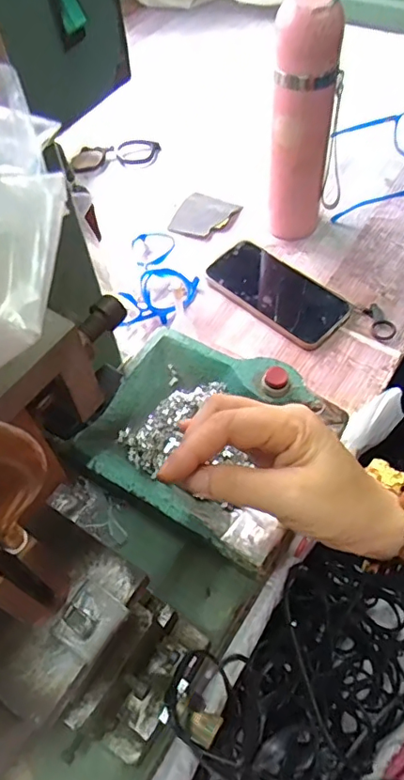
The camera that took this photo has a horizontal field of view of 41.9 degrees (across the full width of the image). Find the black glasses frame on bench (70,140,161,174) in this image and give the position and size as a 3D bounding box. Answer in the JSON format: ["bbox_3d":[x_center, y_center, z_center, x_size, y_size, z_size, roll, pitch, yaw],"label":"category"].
[{"bbox_3d":[-0.124,-0.338,0.756,0.129,0.023,0.046,-12,57,-4],"label":"black glasses frame on bench"}]

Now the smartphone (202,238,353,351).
[{"bbox_3d":[0.084,-0.112,0.588,0.159,0.013,0.085,39,67,24],"label":"smartphone"}]

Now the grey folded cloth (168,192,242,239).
[{"bbox_3d":[0.002,-0.221,0.669,0.064,0.011,0.079,24,62,18],"label":"grey folded cloth"}]

